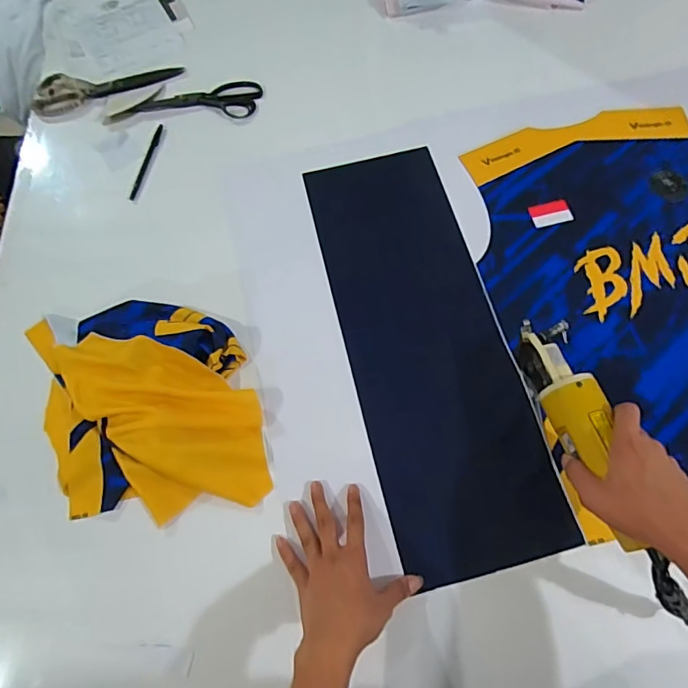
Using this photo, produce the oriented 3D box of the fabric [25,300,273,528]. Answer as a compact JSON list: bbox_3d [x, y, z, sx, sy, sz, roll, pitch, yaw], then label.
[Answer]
[{"bbox_3d":[-0.244,0.067,0.592,0.254,0.042,0.287,-16,68,-4],"label":"fabric"}]

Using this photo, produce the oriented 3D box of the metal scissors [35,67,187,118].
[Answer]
[{"bbox_3d":[-0.401,-0.443,0.824,0.247,0.016,0.071,-16,68,-4],"label":"metal scissors"}]

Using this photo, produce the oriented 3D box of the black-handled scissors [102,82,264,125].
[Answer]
[{"bbox_3d":[-0.264,-0.399,0.802,0.255,0.010,0.073,-2,68,1],"label":"black-handled scissors"}]

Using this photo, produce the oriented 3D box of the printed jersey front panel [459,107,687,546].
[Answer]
[{"bbox_3d":[0.415,-0.084,0.647,0.425,0.011,0.552,-13,68,-3],"label":"printed jersey front panel"}]

